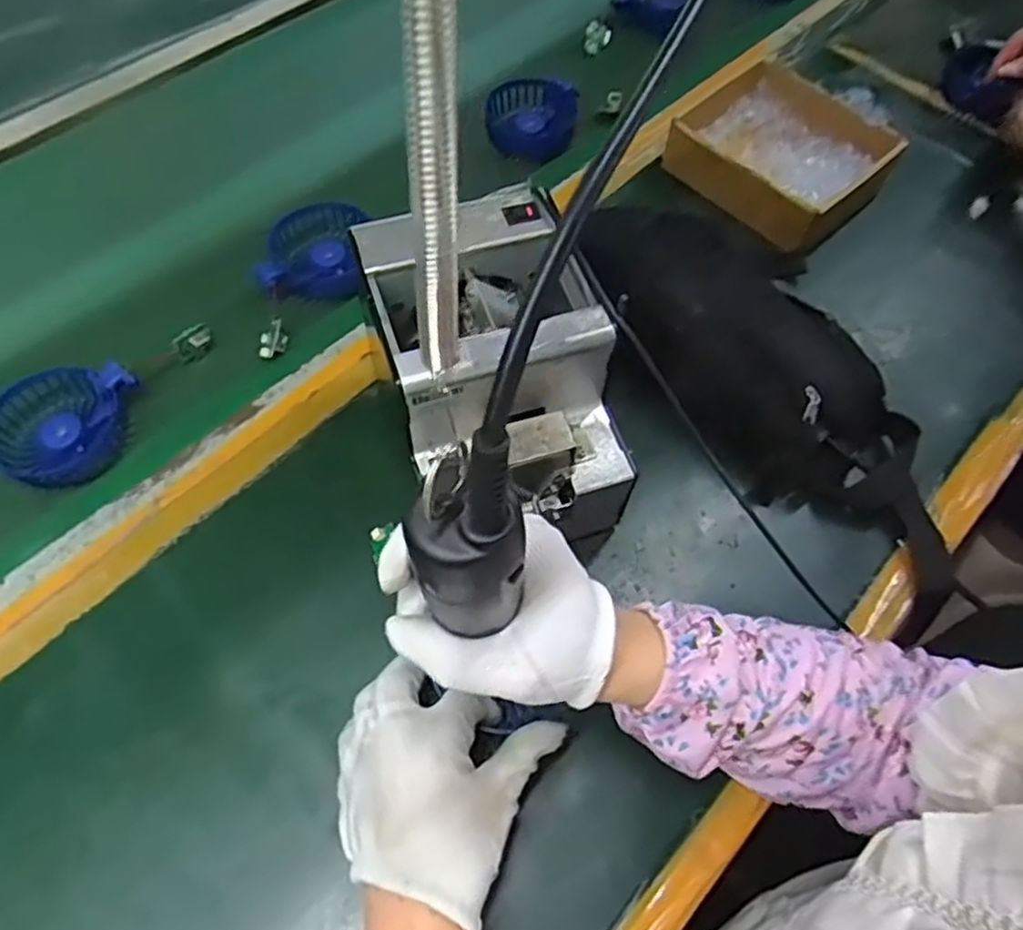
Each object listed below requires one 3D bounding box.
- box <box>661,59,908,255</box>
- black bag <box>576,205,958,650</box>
[{"bbox_3d":[0.227,-0.260,0.619,0.122,0.058,0.163,-36,68,-20],"label":"box"},{"bbox_3d":[0.191,-0.061,0.522,0.152,0.076,0.363,-25,64,-15],"label":"black bag"}]

